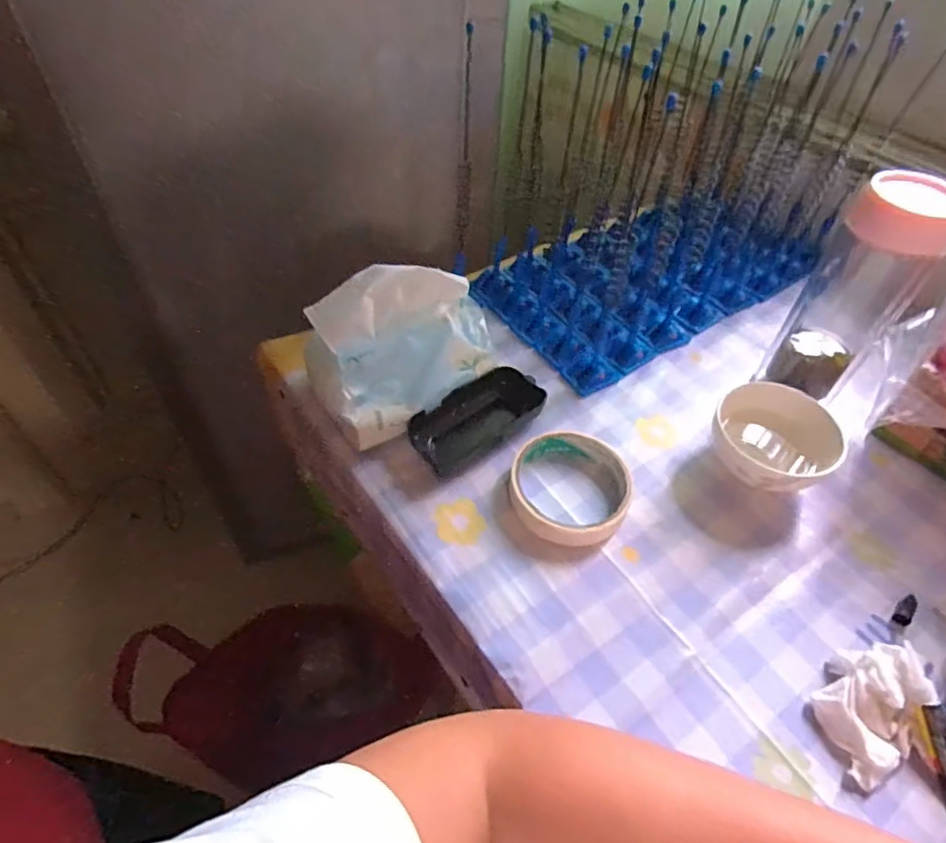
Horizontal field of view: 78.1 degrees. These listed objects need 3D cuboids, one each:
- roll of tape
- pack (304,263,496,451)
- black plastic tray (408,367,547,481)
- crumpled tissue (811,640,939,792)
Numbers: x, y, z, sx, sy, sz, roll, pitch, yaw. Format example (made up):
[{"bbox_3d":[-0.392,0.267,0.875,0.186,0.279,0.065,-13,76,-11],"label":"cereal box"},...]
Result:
[{"bbox_3d":[0.070,0.045,0.416,0.083,0.022,0.084,2,49,-2],"label":"roll of tape"},{"bbox_3d":[-0.053,-0.053,0.447,0.144,0.098,0.088,-25,55,-22],"label":"pack"},{"bbox_3d":[0.004,-0.002,0.452,0.106,0.026,0.050,-32,58,-26],"label":"black plastic tray"},{"bbox_3d":[0.224,0.161,0.328,0.047,0.025,0.075,36,57,25],"label":"crumpled tissue"}]

